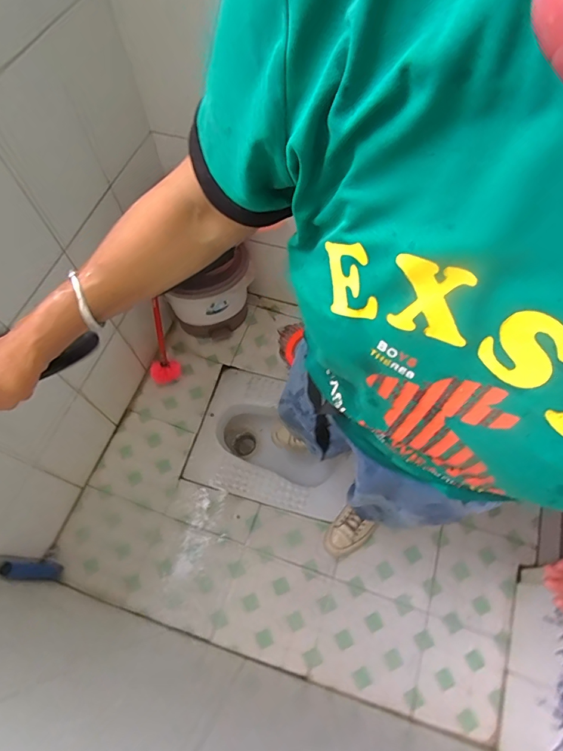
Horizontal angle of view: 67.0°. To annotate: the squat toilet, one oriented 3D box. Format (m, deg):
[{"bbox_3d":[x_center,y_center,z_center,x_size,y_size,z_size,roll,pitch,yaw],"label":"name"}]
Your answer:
[{"bbox_3d":[-0.013,0.226,1.347,0.476,0.188,0.392,16,63,9],"label":"squat toilet"}]

